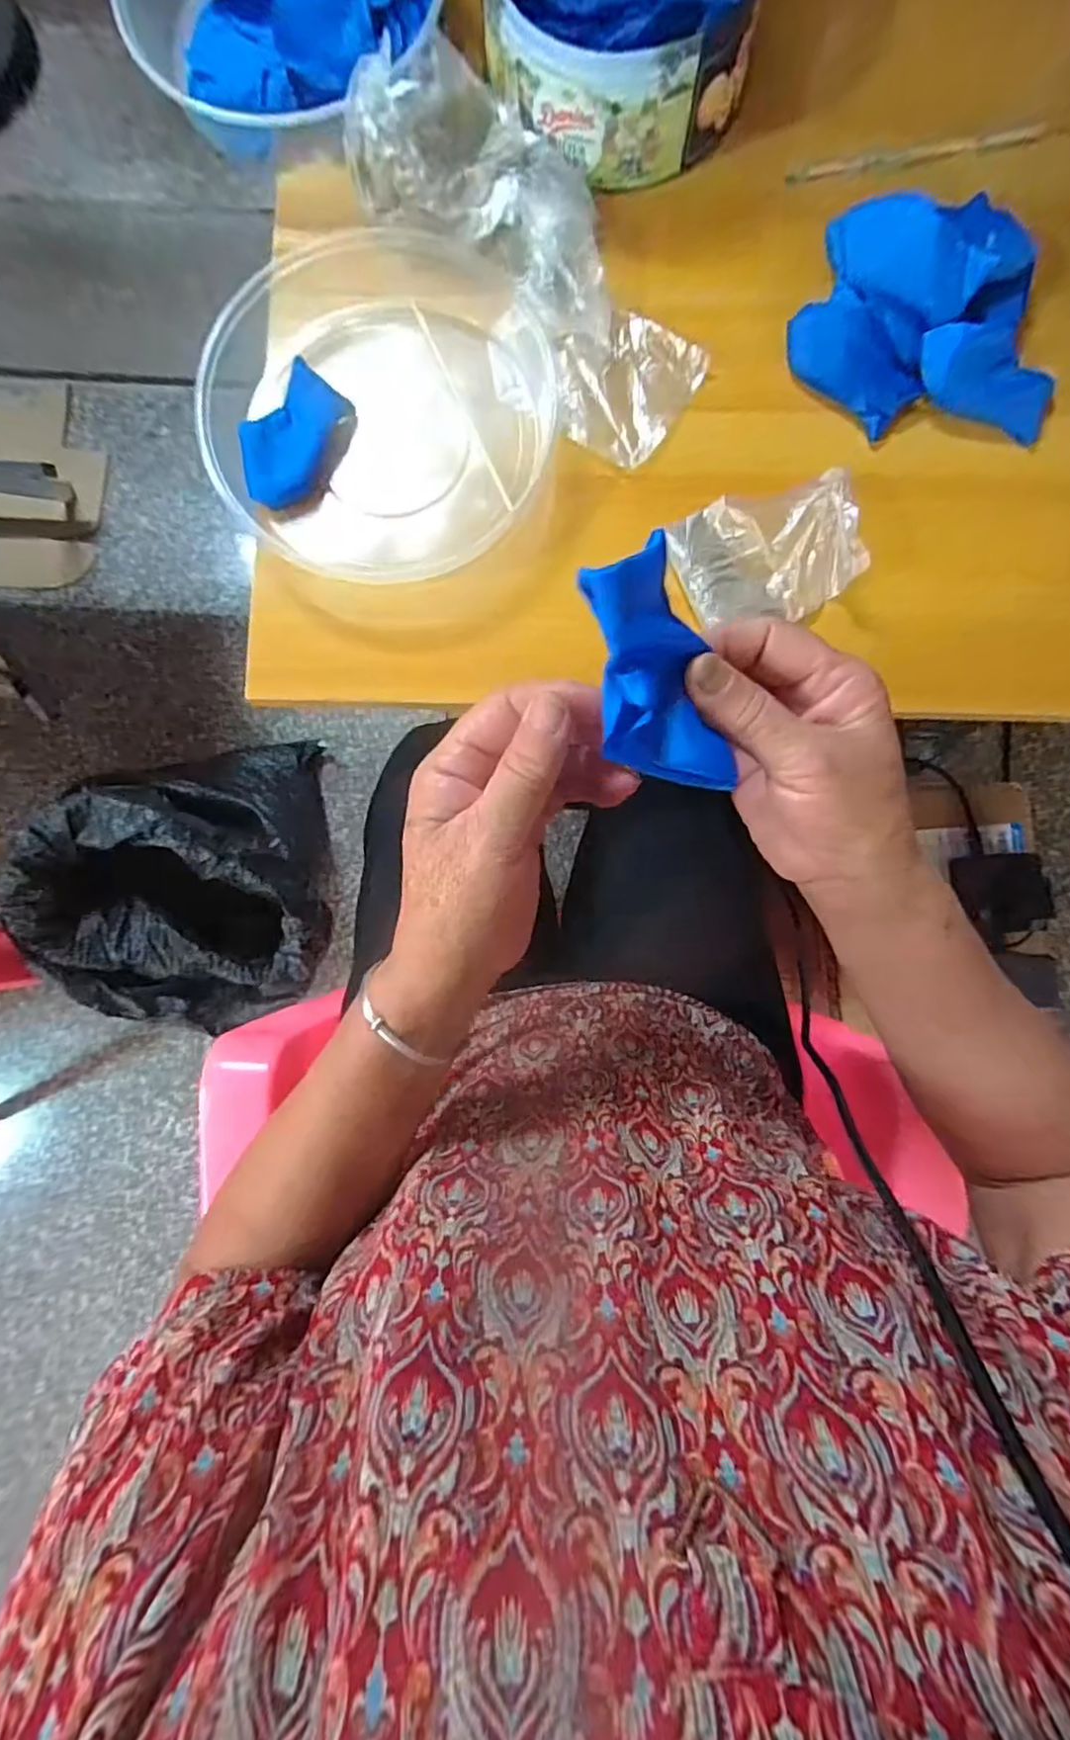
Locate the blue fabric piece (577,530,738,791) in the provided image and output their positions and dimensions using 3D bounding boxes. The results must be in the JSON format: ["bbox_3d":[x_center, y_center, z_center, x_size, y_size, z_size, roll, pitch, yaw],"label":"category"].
[{"bbox_3d":[0.043,-0.070,0.229,0.043,0.018,0.088,-25,105,-32],"label":"blue fabric piece"}]

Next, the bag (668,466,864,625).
[{"bbox_3d":[0.153,-0.212,0.419,0.113,0.028,0.086,-16,86,0],"label":"bag"}]

